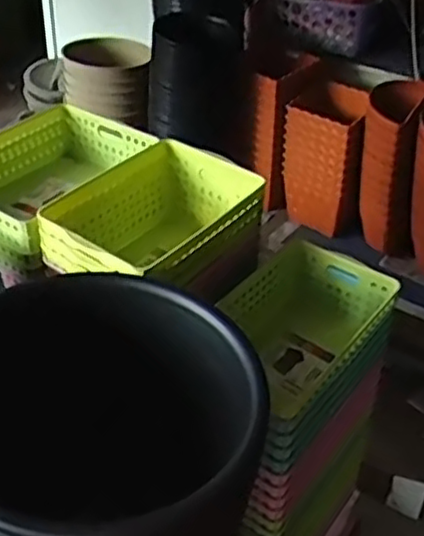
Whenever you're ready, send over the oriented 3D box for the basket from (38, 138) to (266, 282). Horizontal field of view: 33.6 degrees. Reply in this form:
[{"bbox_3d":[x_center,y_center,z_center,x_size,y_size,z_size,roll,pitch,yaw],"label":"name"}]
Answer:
[{"bbox_3d":[-0.077,-0.044,0.951,0.206,0.131,0.259,25,43,25],"label":"basket"}]

